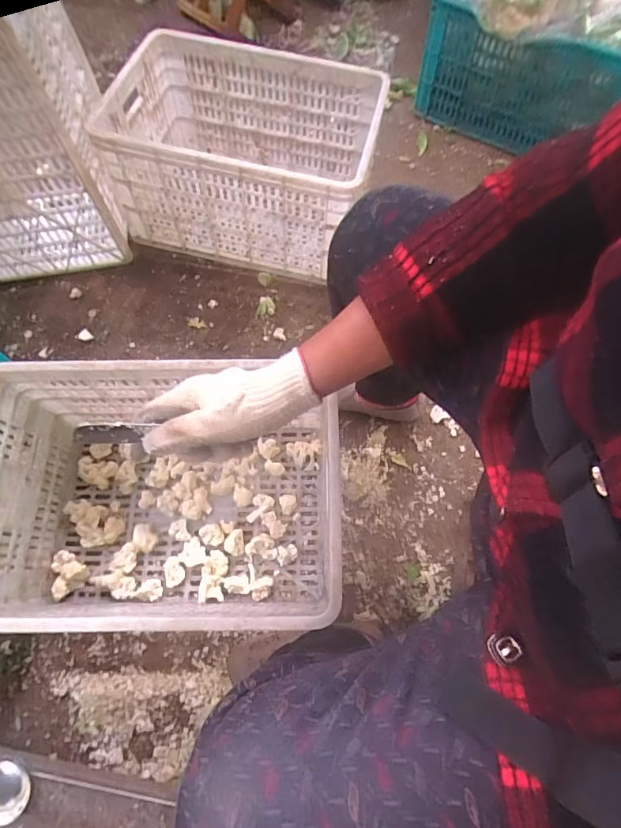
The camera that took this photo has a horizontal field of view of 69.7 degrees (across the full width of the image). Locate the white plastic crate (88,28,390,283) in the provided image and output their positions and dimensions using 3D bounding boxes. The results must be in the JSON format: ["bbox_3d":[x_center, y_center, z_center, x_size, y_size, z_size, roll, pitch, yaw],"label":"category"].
[{"bbox_3d":[-0.156,-0.573,1.006,0.571,0.280,0.405,10,69,4],"label":"white plastic crate"}]

